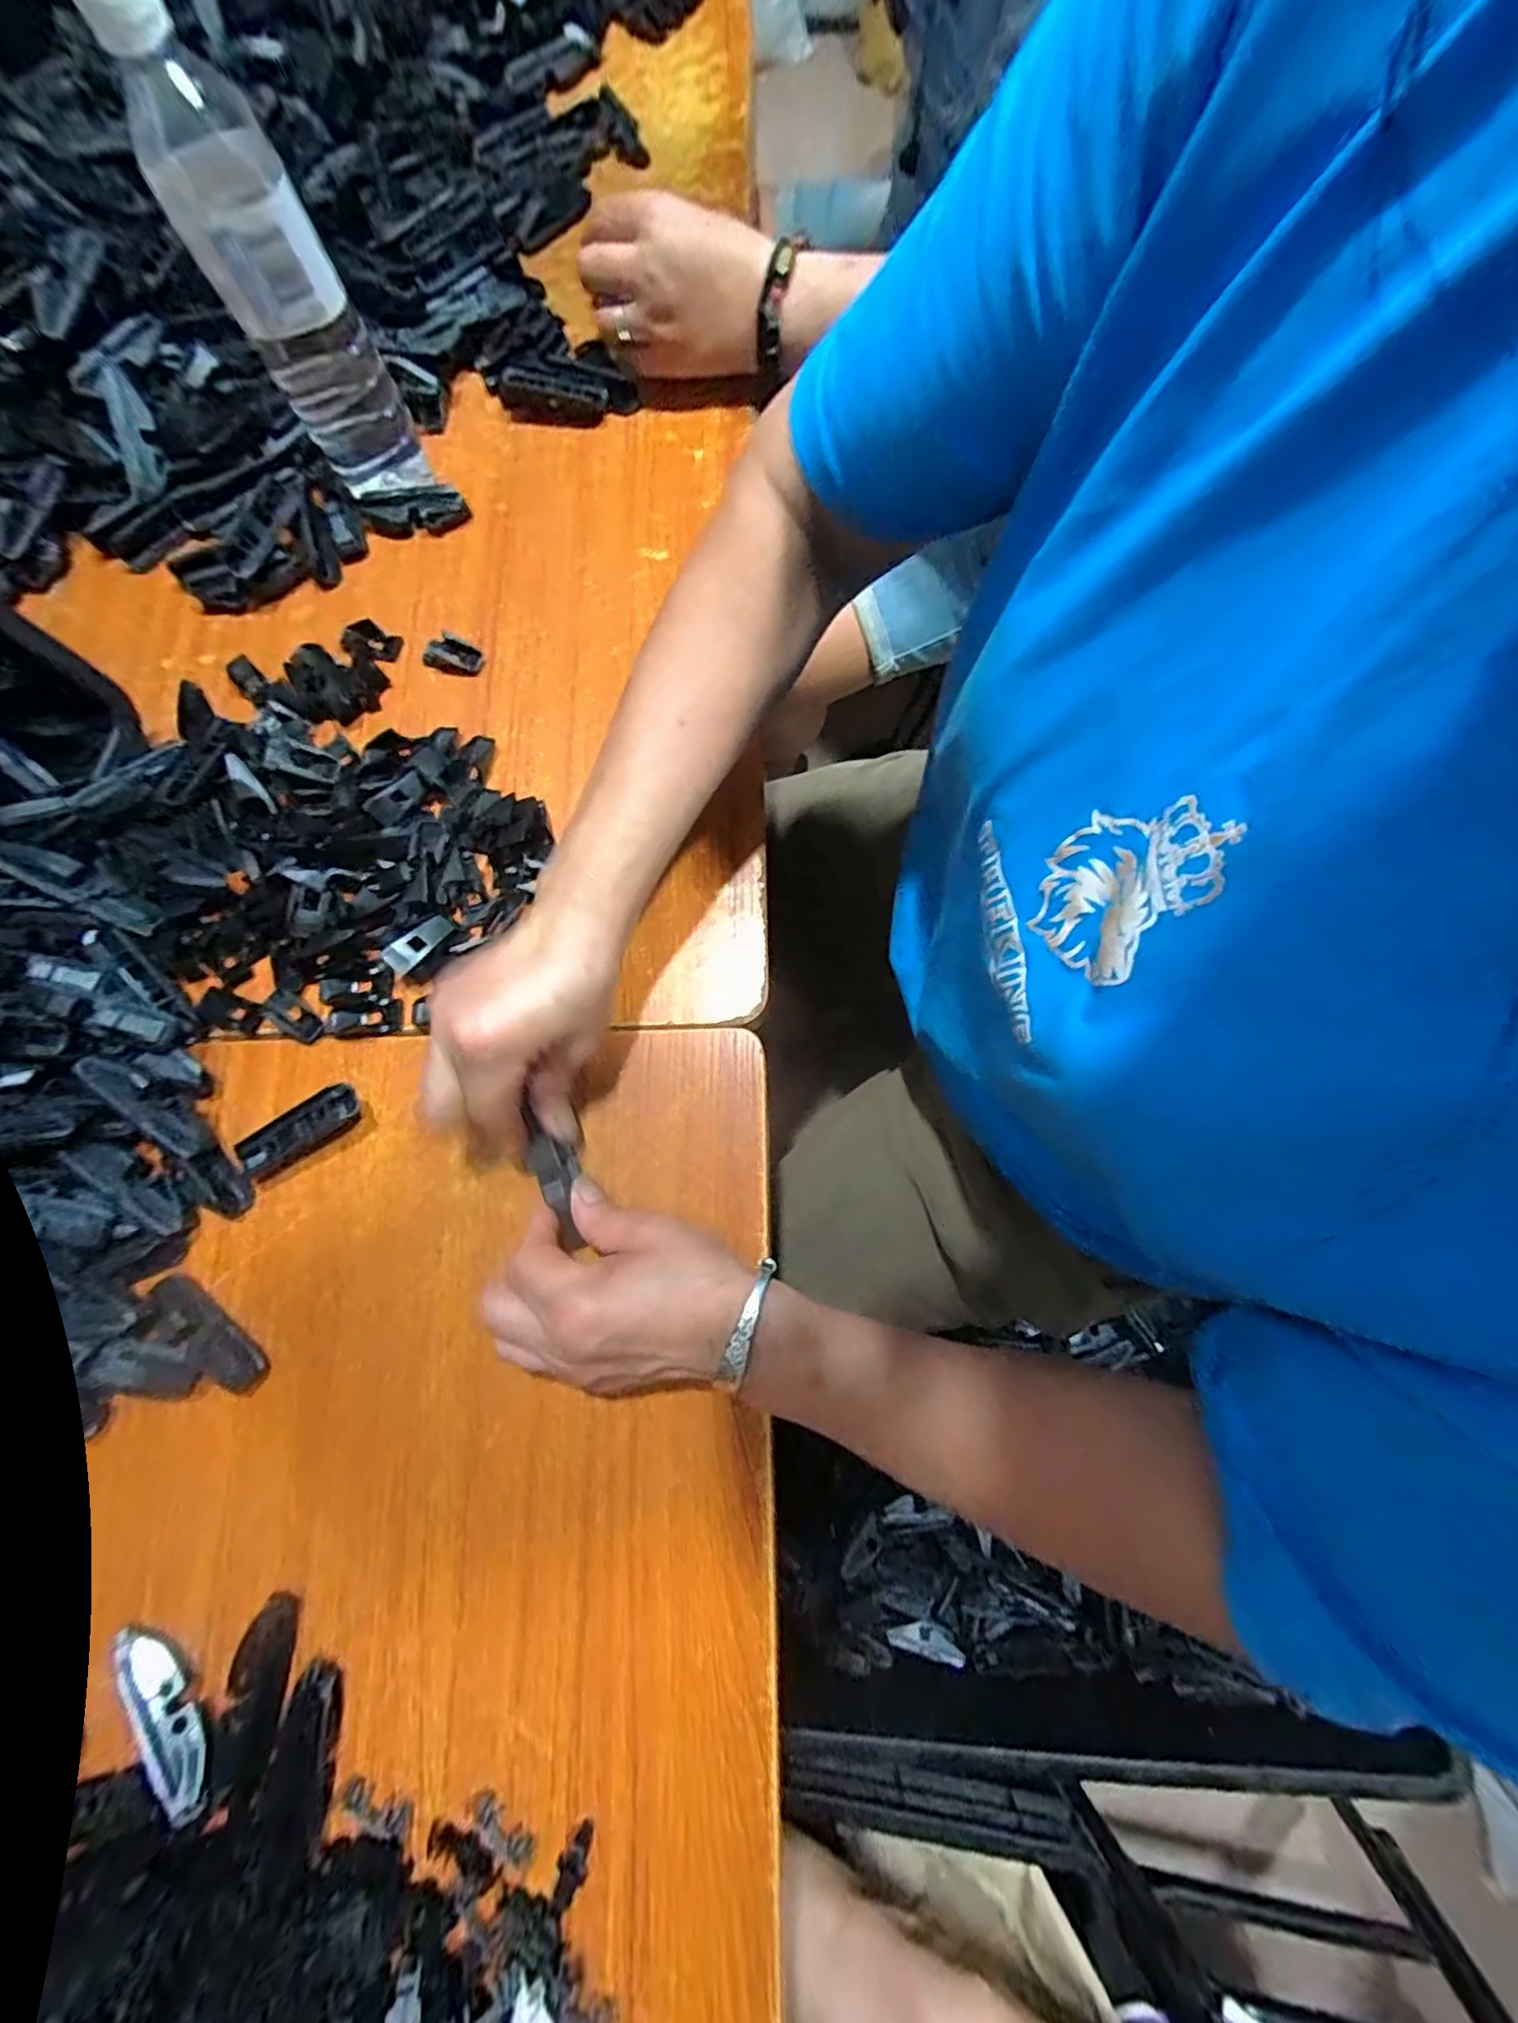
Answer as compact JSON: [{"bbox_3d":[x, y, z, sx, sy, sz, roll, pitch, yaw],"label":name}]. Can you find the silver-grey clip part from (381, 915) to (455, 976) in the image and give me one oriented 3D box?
[{"bbox_3d":[-0.194,-0.039,0.370,0.016,0.009,0.040,34,59,7],"label":"silver-grey clip part"}]

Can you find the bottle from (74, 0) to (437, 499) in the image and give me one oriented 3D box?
[{"bbox_3d":[-0.273,-0.416,0.369,0.064,0.198,0.055,-25,77,-3],"label":"bottle"}]

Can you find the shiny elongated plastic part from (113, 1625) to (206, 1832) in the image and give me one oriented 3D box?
[{"bbox_3d":[-0.275,0.324,0.298,0.016,0.014,0.082,-43,69,-9],"label":"shiny elongated plastic part"}]

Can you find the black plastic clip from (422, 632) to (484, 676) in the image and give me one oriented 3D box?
[{"bbox_3d":[-0.203,-0.237,0.430,0.038,0.008,0.024,18,79,7],"label":"black plastic clip"}]

